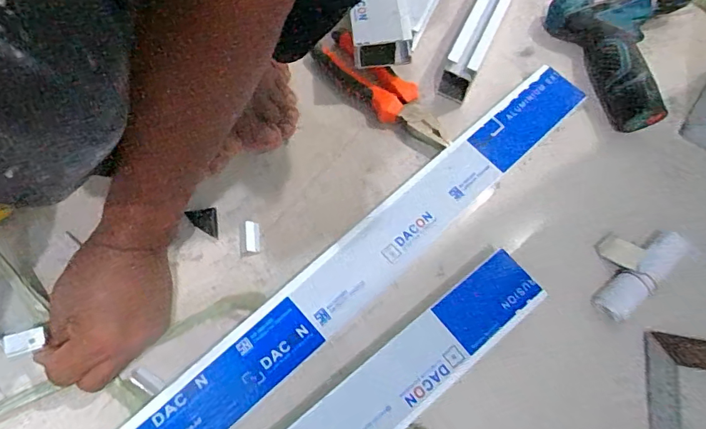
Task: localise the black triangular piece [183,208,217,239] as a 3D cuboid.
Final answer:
[{"bbox_3d":[-0.149,0.009,0.472,0.026,0.005,0.033,-9,69,-6],"label":"black triangular piece"}]

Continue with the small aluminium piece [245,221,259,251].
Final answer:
[{"bbox_3d":[-0.099,0.022,0.470,0.013,0.007,0.031,-4,68,-4],"label":"small aluminium piece"}]

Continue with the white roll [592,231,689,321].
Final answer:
[{"bbox_3d":[0.283,0.060,0.464,0.110,0.027,0.032,-38,74,-16],"label":"white roll"}]

